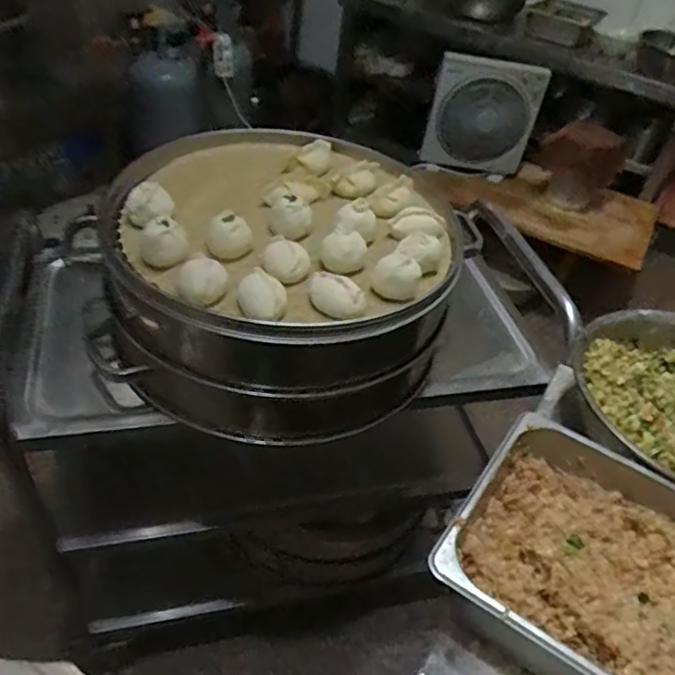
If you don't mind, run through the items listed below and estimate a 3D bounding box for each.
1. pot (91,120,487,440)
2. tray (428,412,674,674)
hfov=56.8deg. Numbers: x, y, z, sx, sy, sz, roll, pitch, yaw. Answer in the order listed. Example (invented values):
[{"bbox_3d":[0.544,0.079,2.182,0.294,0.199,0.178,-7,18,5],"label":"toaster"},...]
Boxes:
[{"bbox_3d":[-0.072,-0.095,0.964,0.484,0.271,0.511,5,42,-5],"label":"pot"},{"bbox_3d":[0.292,0.250,0.652,0.326,0.100,0.275,30,46,22],"label":"tray"}]

